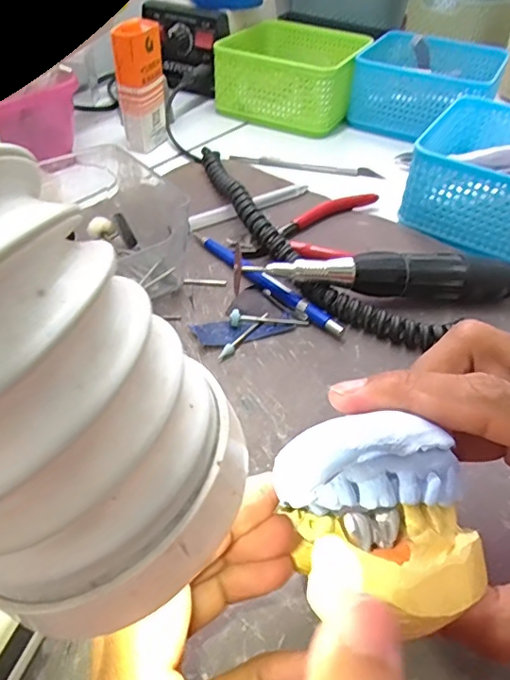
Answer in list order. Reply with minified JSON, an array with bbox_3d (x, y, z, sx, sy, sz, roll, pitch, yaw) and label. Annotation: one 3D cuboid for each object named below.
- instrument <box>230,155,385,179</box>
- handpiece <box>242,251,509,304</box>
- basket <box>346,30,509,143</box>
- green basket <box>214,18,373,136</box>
[{"bbox_3d":[0.045,-0.153,0.464,0.132,0.011,0.012,5,45,3],"label":"instrument"},{"bbox_3d":[0.082,-0.039,0.326,0.159,0.028,0.023,1,44,-2],"label":"handpiece"},{"bbox_3d":[0.170,-0.254,0.530,0.126,0.059,0.125,21,46,16],"label":"basket"},{"bbox_3d":[0.041,-0.275,0.542,0.126,0.057,0.123,20,46,15],"label":"green basket"}]

